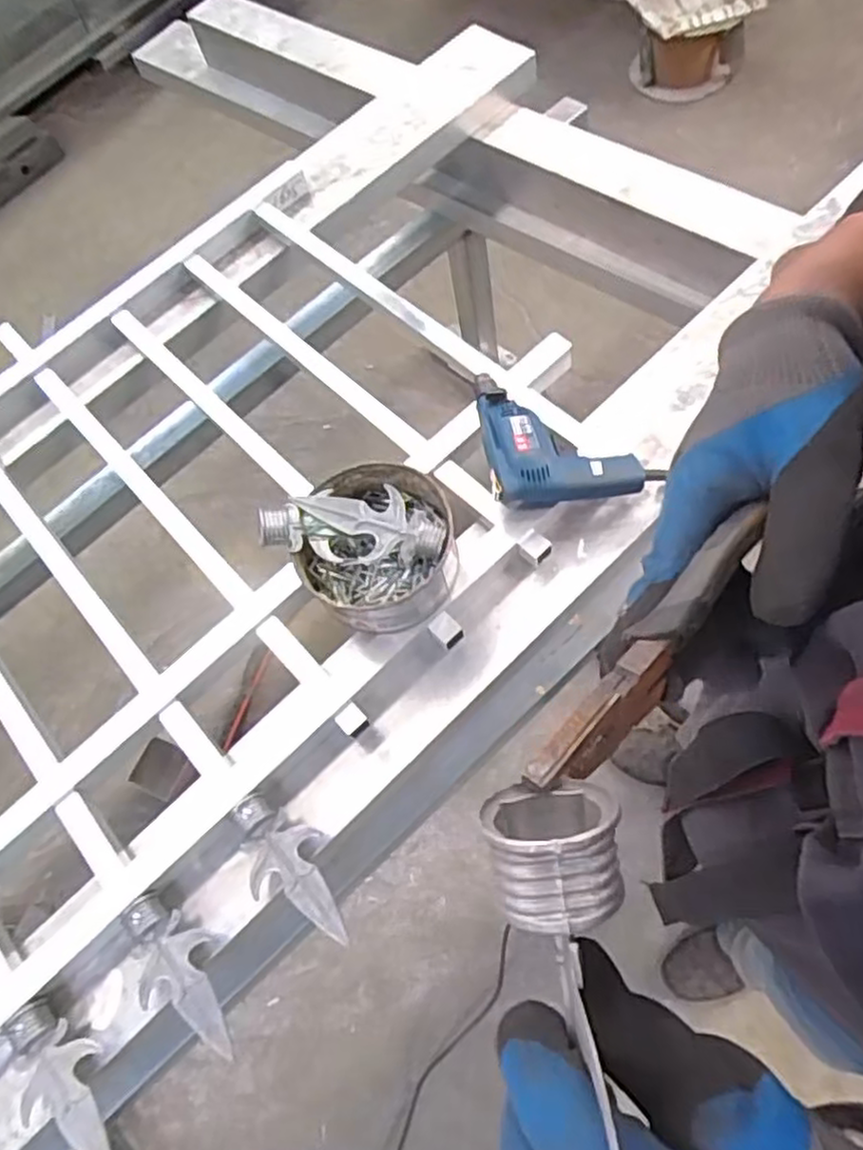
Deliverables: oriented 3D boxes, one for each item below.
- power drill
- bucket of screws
[{"bbox_3d":[0.141,-0.160,0.798,0.169,0.072,0.180,-10,64,5],"label":"power drill"},{"bbox_3d":[-0.052,-0.027,0.752,0.151,0.072,0.154,-4,64,8],"label":"bucket of screws"}]

